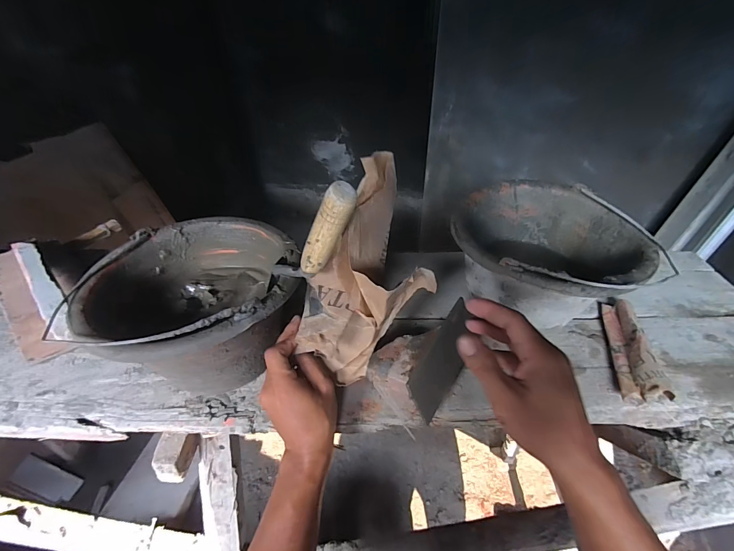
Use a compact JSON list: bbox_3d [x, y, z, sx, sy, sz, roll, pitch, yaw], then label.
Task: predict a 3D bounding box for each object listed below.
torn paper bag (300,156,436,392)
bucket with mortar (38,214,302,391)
[{"bbox_3d":[0.004,-0.004,0.431,0.143,0.266,0.100,13,-2,17],"label":"torn paper bag"},{"bbox_3d":[-0.214,0.054,0.482,0.240,0.168,0.240,-1,40,1],"label":"bucket with mortar"}]

